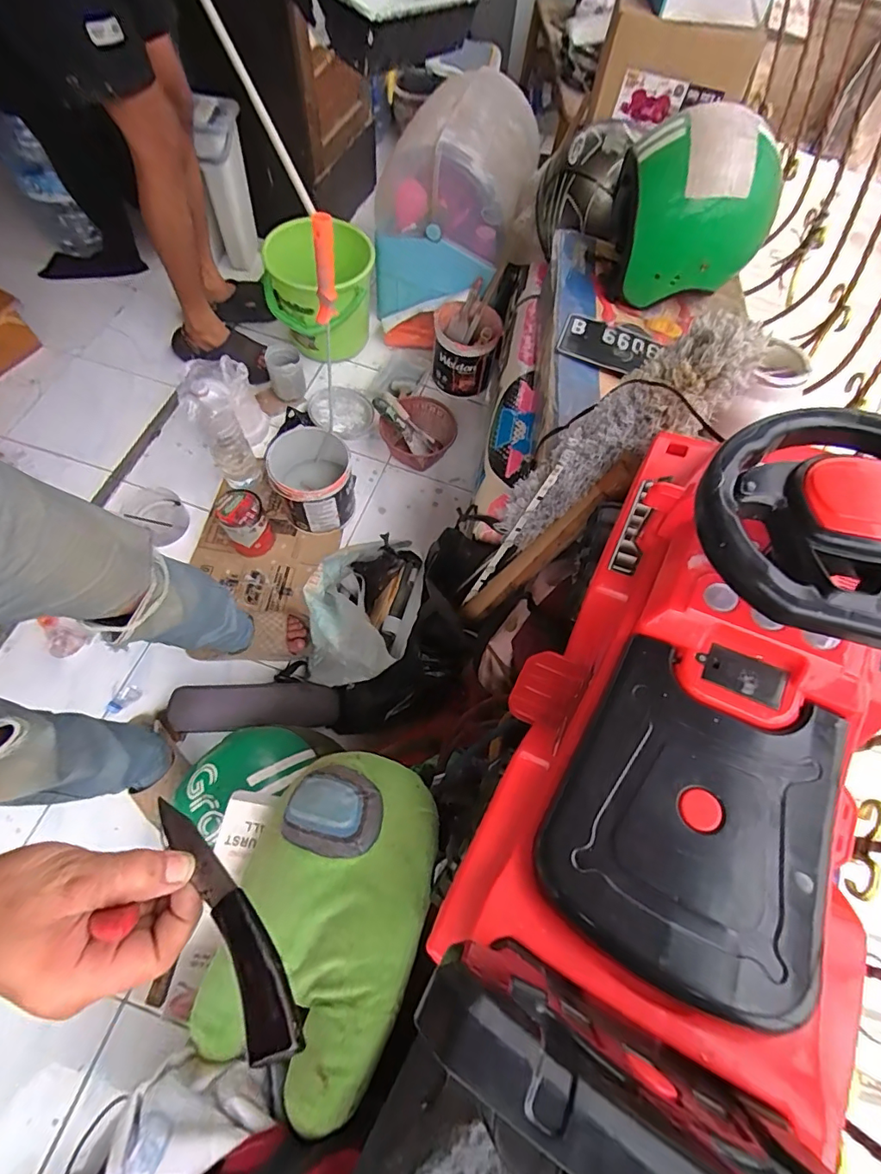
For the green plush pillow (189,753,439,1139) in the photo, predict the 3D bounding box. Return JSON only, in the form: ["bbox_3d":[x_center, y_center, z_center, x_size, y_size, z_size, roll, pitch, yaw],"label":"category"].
[{"bbox_3d":[-0.112,0.330,0.511,0.181,0.106,0.298,17,66,4],"label":"green plush pillow"}]

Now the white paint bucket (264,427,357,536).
[{"bbox_3d":[-0.298,-0.250,1.169,0.181,0.182,0.207,-15,68,-10],"label":"white paint bucket"}]

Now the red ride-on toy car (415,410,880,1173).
[{"bbox_3d":[0.217,0.129,0.404,0.267,0.336,0.652,27,67,9],"label":"red ride-on toy car"}]

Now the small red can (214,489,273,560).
[{"bbox_3d":[-0.438,-0.138,1.122,0.100,0.124,0.109,1,66,-3],"label":"small red can"}]

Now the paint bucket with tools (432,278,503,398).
[{"bbox_3d":[0.070,-0.673,1.371,0.184,0.184,0.202,11,66,2],"label":"paint bucket with tools"}]

